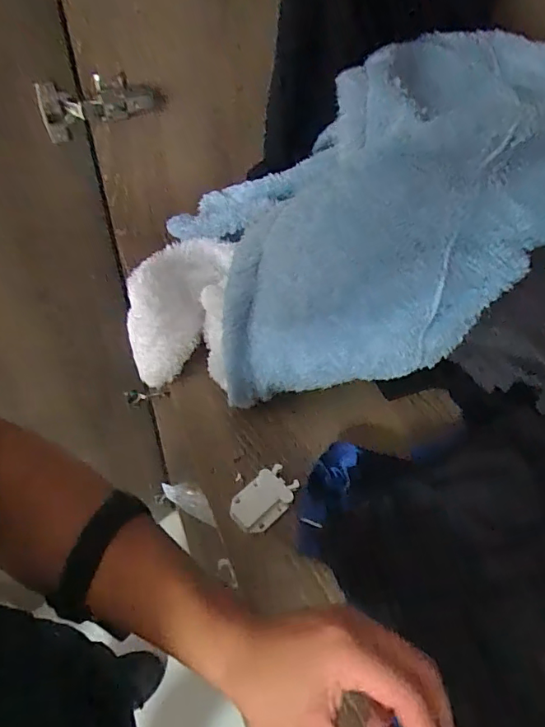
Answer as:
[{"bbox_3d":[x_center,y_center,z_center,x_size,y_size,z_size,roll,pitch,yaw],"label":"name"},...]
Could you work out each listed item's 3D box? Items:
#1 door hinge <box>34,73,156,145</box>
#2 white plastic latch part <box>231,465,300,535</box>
[{"bbox_3d":[-0.183,-0.266,0.544,0.118,0.080,0.024,-18,58,-17],"label":"door hinge"},{"bbox_3d":[-0.008,0.130,0.486,0.042,0.017,0.066,36,59,20],"label":"white plastic latch part"}]

